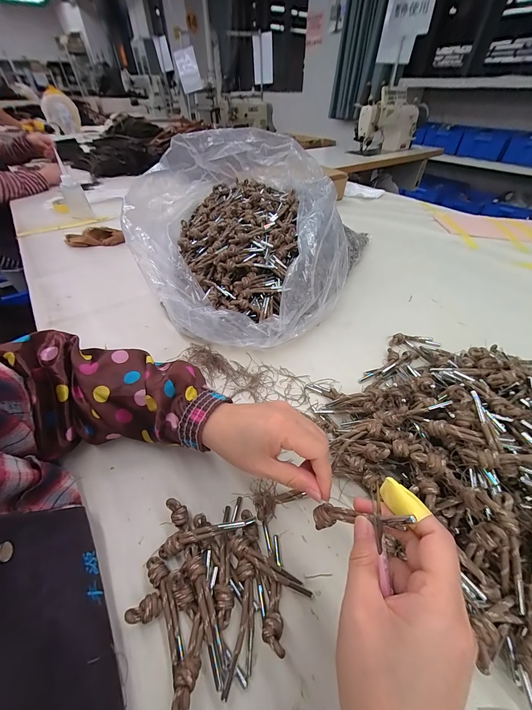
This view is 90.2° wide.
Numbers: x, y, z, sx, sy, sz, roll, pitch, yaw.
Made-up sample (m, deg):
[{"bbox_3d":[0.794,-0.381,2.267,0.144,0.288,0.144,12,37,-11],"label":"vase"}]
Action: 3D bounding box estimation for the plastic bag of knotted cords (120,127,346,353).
[{"bbox_3d":[-0.062,-0.258,0.533,0.410,0.206,0.504,-29,53,-25],"label":"plastic bag of knotted cords"}]

